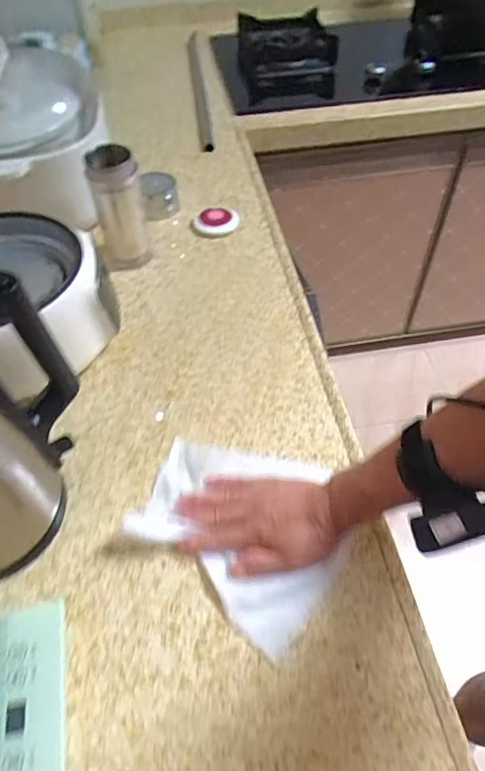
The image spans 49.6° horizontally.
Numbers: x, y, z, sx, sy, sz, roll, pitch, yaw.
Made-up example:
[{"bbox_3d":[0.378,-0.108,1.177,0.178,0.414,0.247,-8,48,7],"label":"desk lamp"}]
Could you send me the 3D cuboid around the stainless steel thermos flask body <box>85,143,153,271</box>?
[{"bbox_3d":[-0.174,-0.244,0.736,0.072,0.167,0.067,-16,54,-10],"label":"stainless steel thermos flask body"}]

